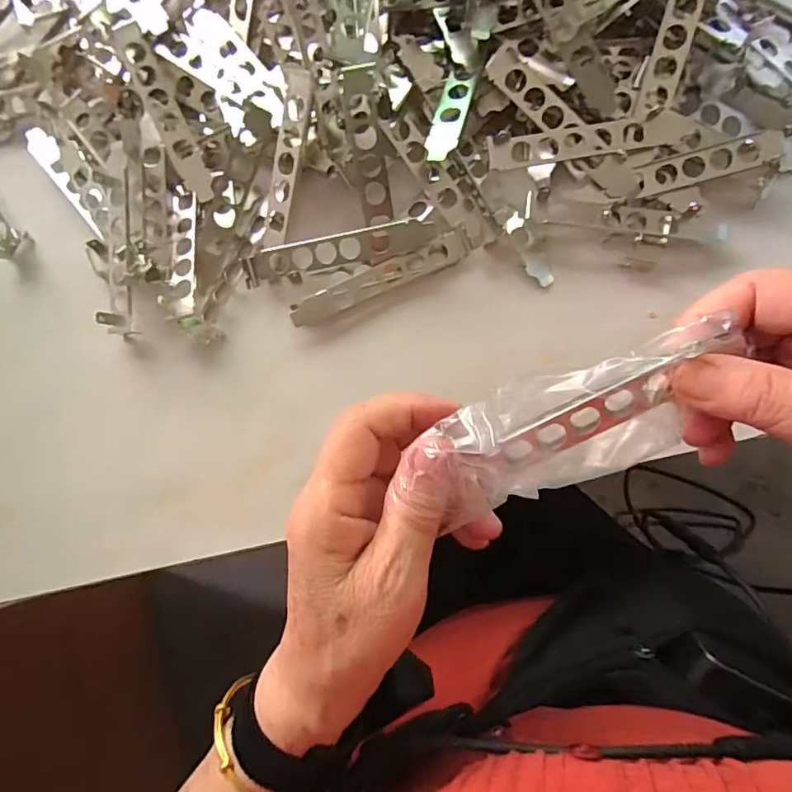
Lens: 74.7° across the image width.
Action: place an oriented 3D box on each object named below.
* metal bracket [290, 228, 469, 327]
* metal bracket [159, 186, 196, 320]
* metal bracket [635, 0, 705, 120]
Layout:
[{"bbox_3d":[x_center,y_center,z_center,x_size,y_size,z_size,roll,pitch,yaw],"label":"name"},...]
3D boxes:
[{"bbox_3d":[-0.010,-0.074,0.328,0.119,0.012,0.016,-24,82,1],"label":"metal bracket"},{"bbox_3d":[-0.138,-0.094,0.335,0.020,0.015,0.092,-2,83,4],"label":"metal bracket"},{"bbox_3d":[0.157,-0.199,0.294,0.018,0.010,0.076,20,115,23],"label":"metal bracket"}]

